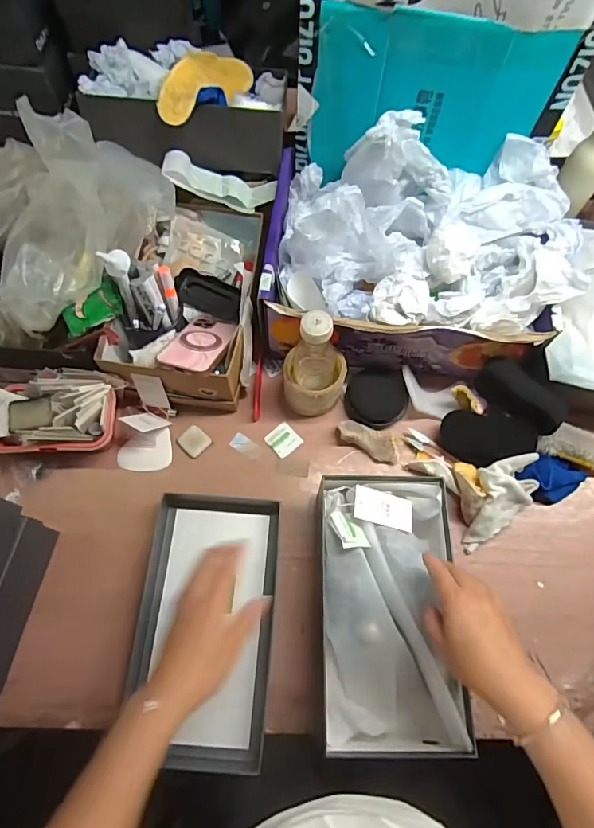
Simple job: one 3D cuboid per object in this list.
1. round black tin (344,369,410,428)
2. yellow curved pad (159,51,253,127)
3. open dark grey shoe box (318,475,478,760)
[{"bbox_3d":[0.120,-0.025,0.691,0.092,0.028,0.086,-5,82,1],"label":"round black tin"},{"bbox_3d":[-0.134,-0.488,0.681,0.080,0.049,0.177,30,56,10],"label":"yellow curved pad"},{"bbox_3d":[0.107,0.227,0.554,0.159,0.091,0.297,1,69,-1],"label":"open dark grey shoe box"}]

